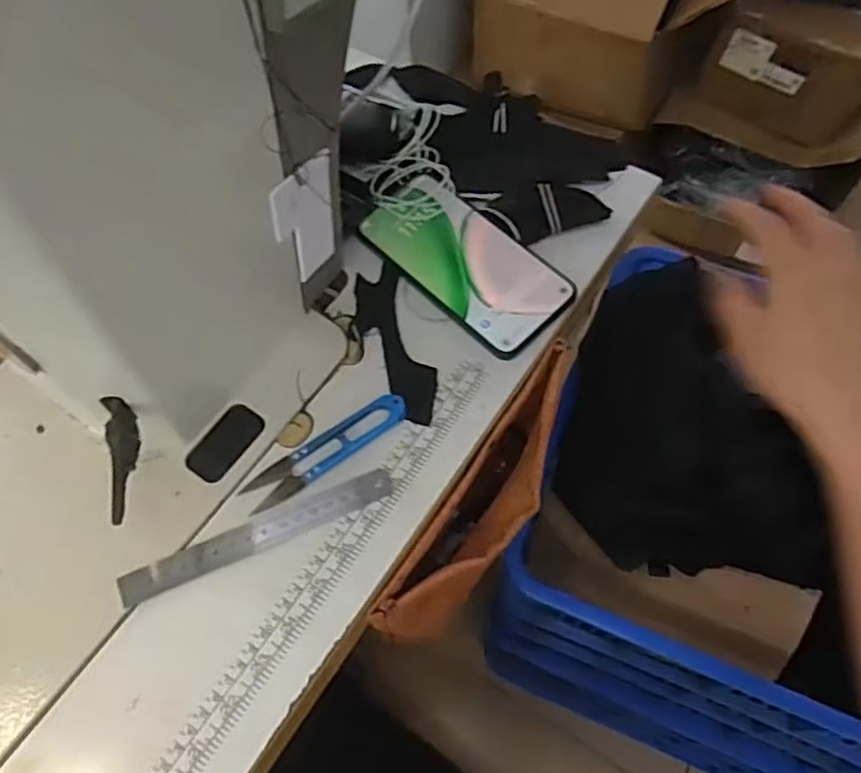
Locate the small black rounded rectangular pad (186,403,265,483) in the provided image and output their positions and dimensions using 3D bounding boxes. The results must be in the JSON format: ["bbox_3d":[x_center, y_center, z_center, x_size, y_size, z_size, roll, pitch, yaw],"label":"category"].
[{"bbox_3d":[-0.133,0.036,0.438,0.028,0.004,0.053,30,66,15],"label":"small black rounded rectangular pad"}]

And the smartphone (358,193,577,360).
[{"bbox_3d":[0.027,-0.091,0.493,0.078,0.013,0.152,-41,69,-19],"label":"smartphone"}]

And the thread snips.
[{"bbox_3d":[-0.067,0.039,0.432,0.114,0.013,0.029,-34,67,-16],"label":"thread snips"}]

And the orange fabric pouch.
[{"bbox_3d":[0.045,0.081,0.462,0.044,0.078,0.221,30,66,16],"label":"orange fabric pouch"}]

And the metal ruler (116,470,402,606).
[{"bbox_3d":[-0.103,0.090,0.411,0.168,0.004,0.019,-22,68,-11],"label":"metal ruler"}]

